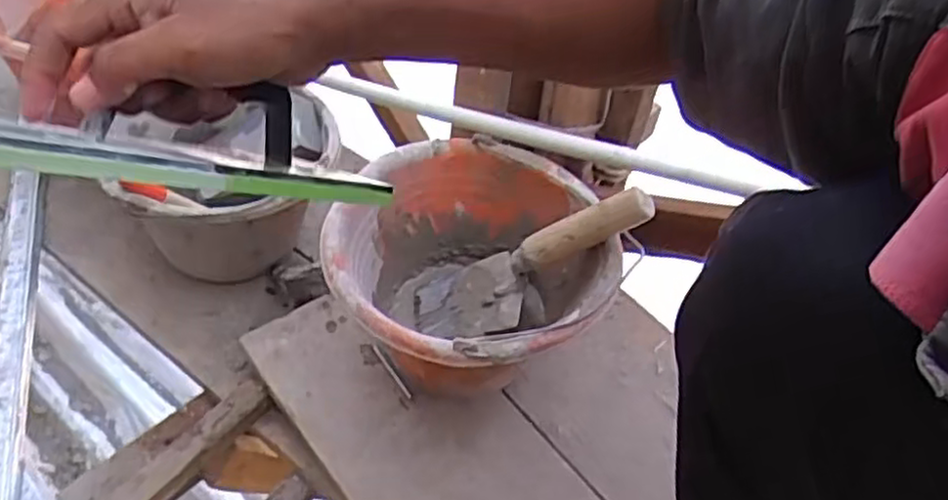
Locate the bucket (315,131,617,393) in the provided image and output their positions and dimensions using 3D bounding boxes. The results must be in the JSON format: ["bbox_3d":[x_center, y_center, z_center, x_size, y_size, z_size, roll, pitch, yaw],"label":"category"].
[{"bbox_3d":[-0.008,0.040,0.704,0.247,0.170,0.240,2,49,-3],"label":"bucket"}]

